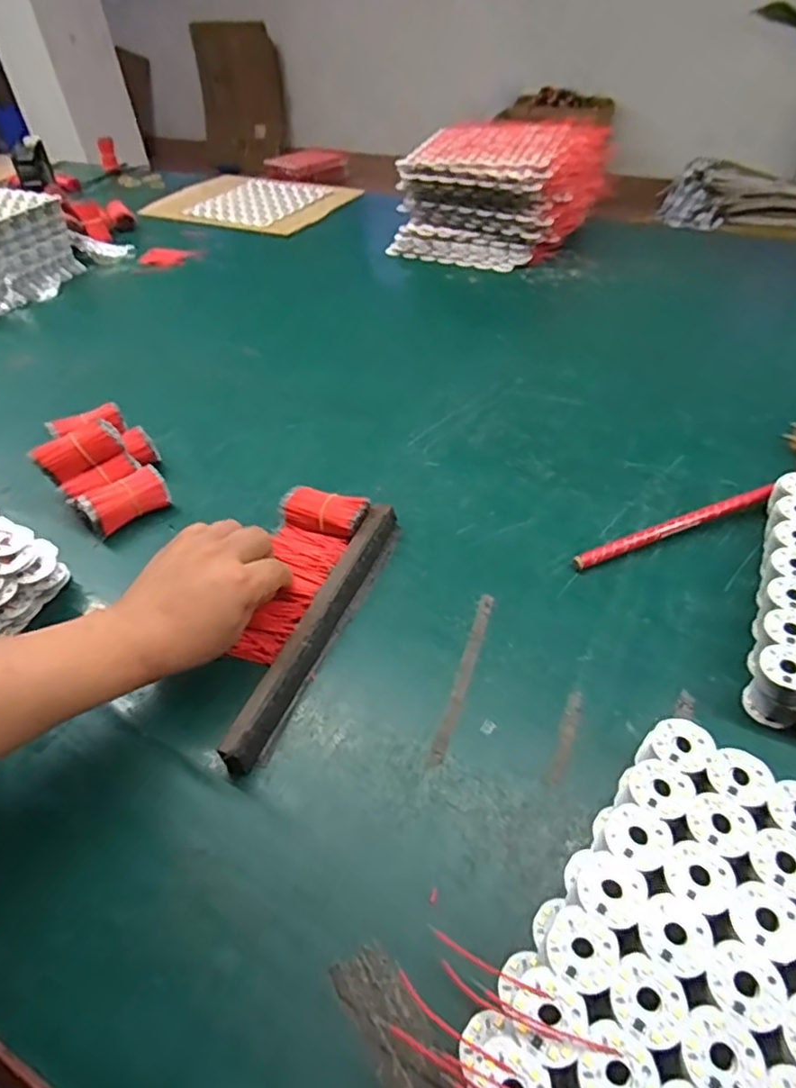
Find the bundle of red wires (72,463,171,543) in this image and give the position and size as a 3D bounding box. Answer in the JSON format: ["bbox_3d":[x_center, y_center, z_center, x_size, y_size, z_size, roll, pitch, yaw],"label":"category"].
[{"bbox_3d":[-0.241,-0.037,0.540,0.071,0.035,0.031,-29,50,-23],"label":"bundle of red wires"}]

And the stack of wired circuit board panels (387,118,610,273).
[{"bbox_3d":[0.159,-0.534,0.933,0.266,0.144,0.229,23,51,25],"label":"stack of wired circuit board panels"}]

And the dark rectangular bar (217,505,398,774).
[{"bbox_3d":[-0.055,0.055,0.442,0.022,0.024,0.234,16,48,20],"label":"dark rectangular bar"}]

